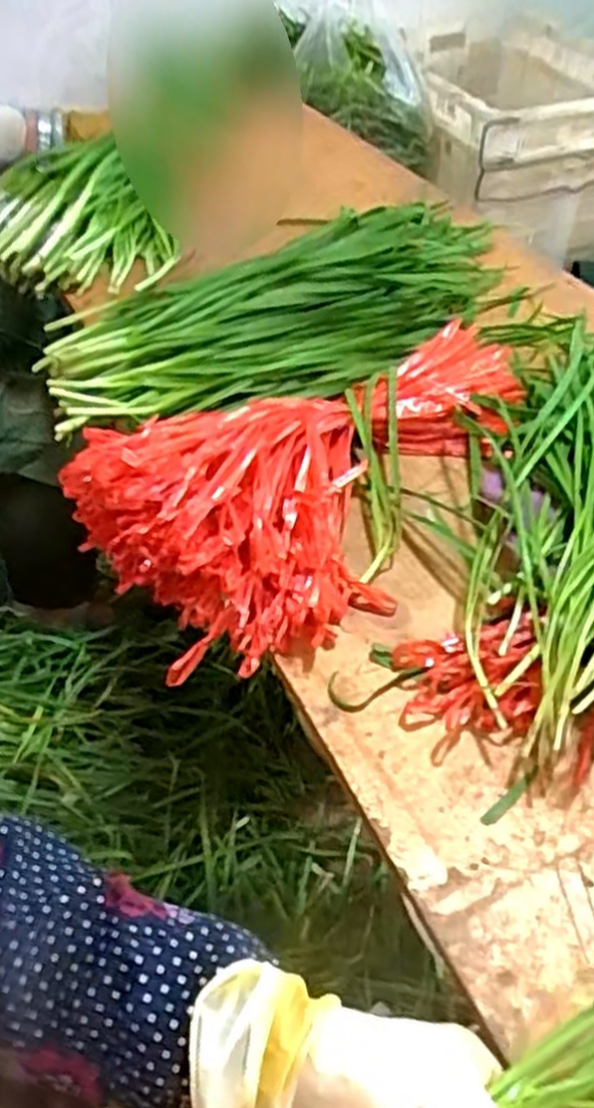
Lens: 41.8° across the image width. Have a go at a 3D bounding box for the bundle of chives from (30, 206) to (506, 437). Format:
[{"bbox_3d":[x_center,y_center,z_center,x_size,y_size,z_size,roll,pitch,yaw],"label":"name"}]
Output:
[{"bbox_3d":[0.000,-0.215,0.692,0.452,0.040,0.229,-26,54,-19],"label":"bundle of chives"}]

